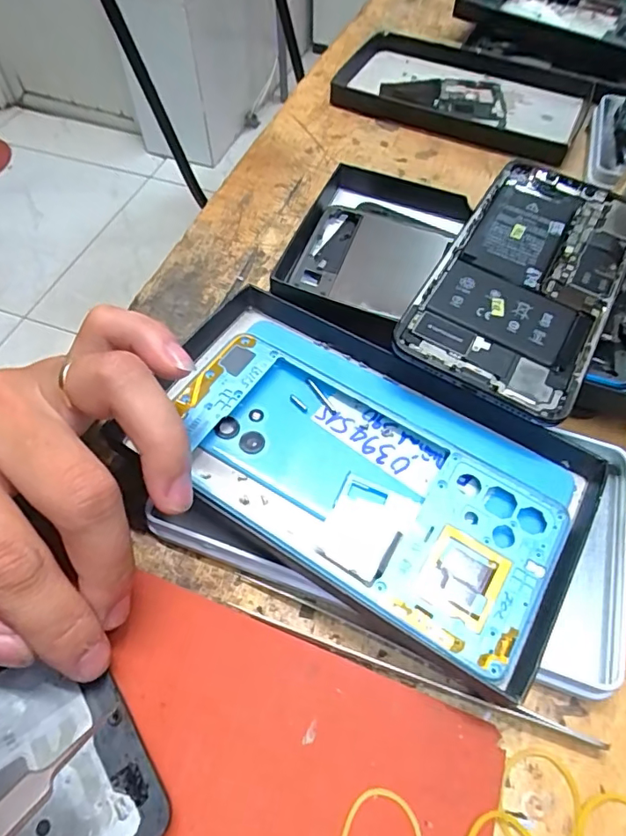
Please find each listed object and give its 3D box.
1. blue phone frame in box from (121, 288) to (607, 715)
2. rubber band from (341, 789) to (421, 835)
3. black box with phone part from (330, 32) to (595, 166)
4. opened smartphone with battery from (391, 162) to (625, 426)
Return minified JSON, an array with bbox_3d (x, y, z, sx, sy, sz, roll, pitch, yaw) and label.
[{"bbox_3d":[0.017,0.020,0.208,0.170,0.029,0.098,27,61,16],"label":"blue phone frame in box"},{"bbox_3d":[0.020,0.129,0.152,0.025,0.004,0.029,23,60,14],"label":"rubber band"},{"bbox_3d":[0.108,-0.241,0.377,0.180,0.027,0.096,20,60,12],"label":"black box with phone part"},{"bbox_3d":[0.099,-0.065,0.233,0.075,0.006,0.142,30,65,11],"label":"opened smartphone with battery"}]

